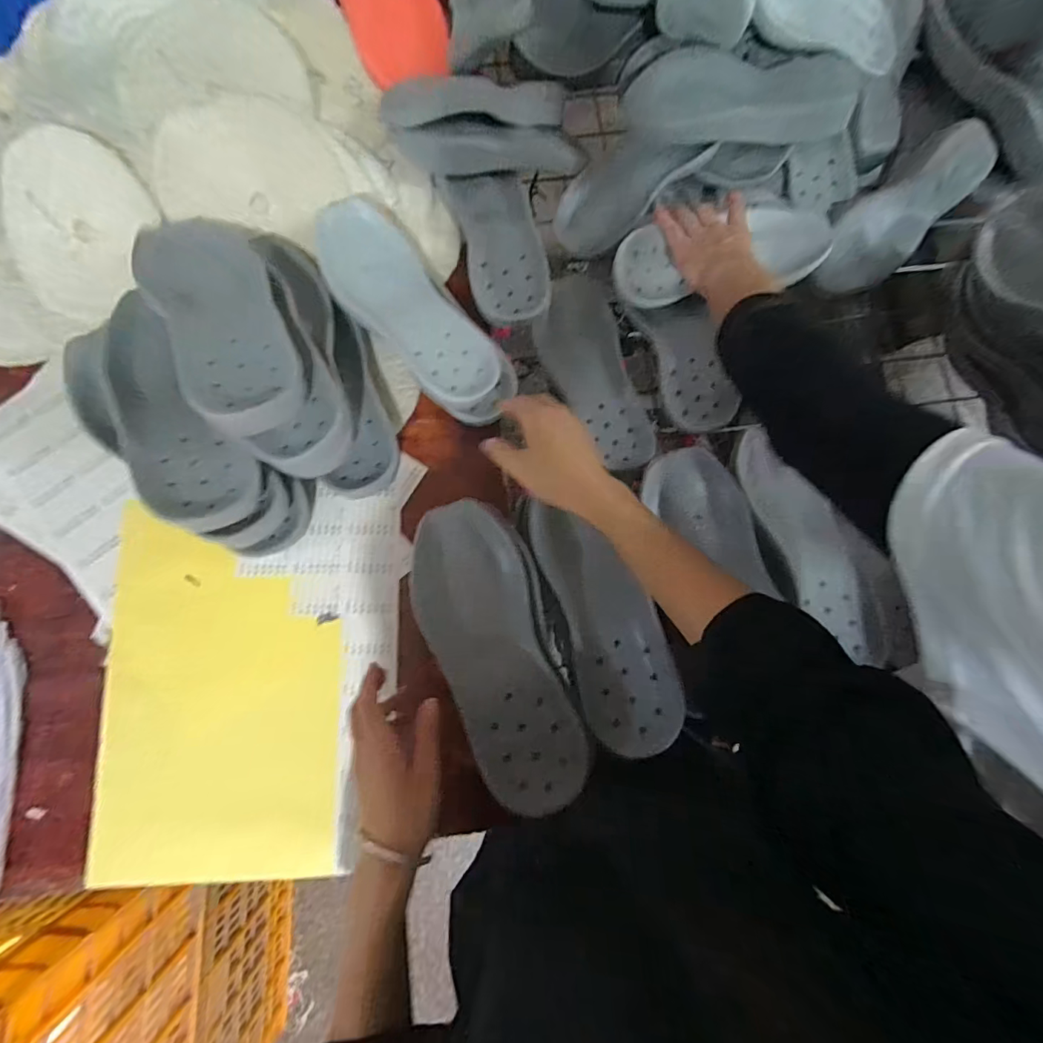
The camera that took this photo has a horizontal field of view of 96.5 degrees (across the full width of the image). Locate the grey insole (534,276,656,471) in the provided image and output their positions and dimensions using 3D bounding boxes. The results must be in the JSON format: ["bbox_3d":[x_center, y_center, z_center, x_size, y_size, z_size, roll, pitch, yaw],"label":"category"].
[{"bbox_3d":[0.087,-0.192,0.591,0.105,0.040,0.266,-14,85,-5],"label":"grey insole"}]

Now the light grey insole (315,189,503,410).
[{"bbox_3d":[-0.129,-0.244,0.517,0.103,0.037,0.263,-40,86,-7],"label":"light grey insole"}]

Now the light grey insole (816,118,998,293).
[{"bbox_3d":[0.504,-0.407,0.617,0.249,0.046,0.097,-43,88,9],"label":"light grey insole"}]

